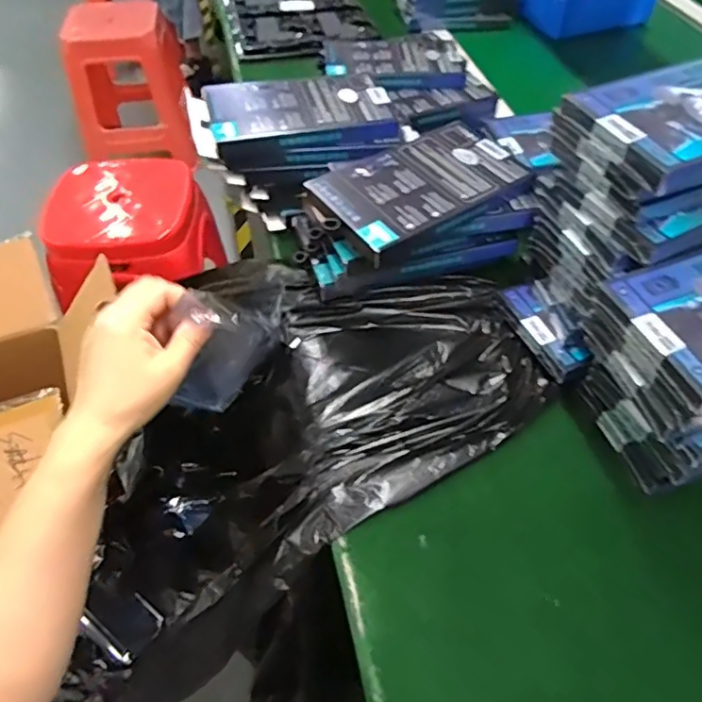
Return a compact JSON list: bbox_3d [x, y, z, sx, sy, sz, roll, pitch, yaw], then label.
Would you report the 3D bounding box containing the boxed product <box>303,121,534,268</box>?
[{"bbox_3d":[0.057,-0.136,0.471,0.164,0.017,0.103,-31,57,-23],"label":"boxed product"}]

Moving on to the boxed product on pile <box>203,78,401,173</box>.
[{"bbox_3d":[-0.047,-0.217,0.539,0.164,0.035,0.082,-9,51,-7],"label":"boxed product on pile"}]

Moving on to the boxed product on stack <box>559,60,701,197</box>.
[{"bbox_3d":[0.237,-0.158,0.382,0.169,0.020,0.108,-22,54,-16],"label":"boxed product on stack"}]

